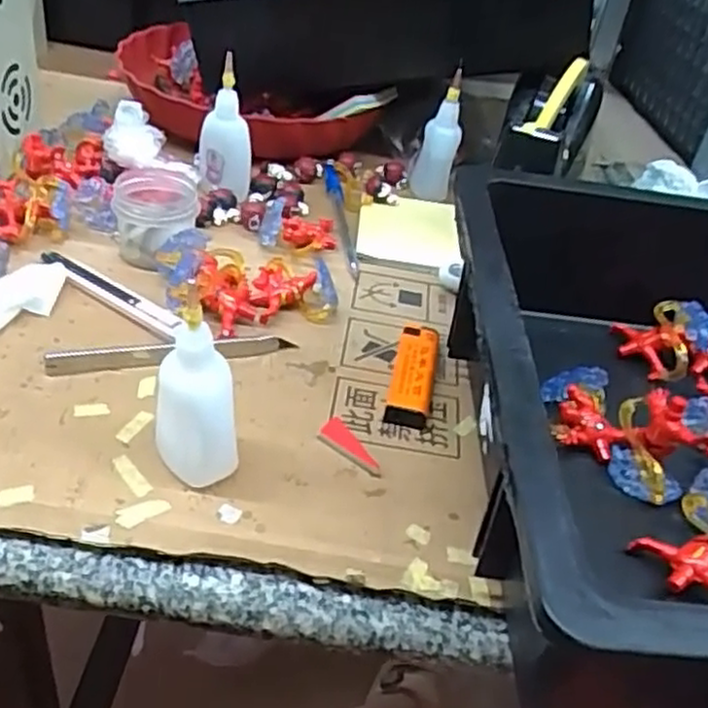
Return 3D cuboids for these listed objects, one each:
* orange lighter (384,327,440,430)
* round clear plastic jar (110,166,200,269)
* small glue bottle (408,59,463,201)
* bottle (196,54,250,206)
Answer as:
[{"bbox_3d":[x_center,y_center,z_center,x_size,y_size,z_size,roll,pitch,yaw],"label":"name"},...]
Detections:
[{"bbox_3d":[0.034,0.012,0.420,0.023,0.015,0.079,13,38,4],"label":"orange lighter"},{"bbox_3d":[-0.130,-0.089,0.485,0.053,0.043,0.060,-7,40,-21],"label":"round clear plastic jar"},{"bbox_3d":[0.069,-0.178,0.595,0.034,0.100,0.026,11,38,0],"label":"small glue bottle"},{"bbox_3d":[-0.097,-0.164,0.540,0.036,0.096,0.029,-11,43,-25],"label":"bottle"}]

